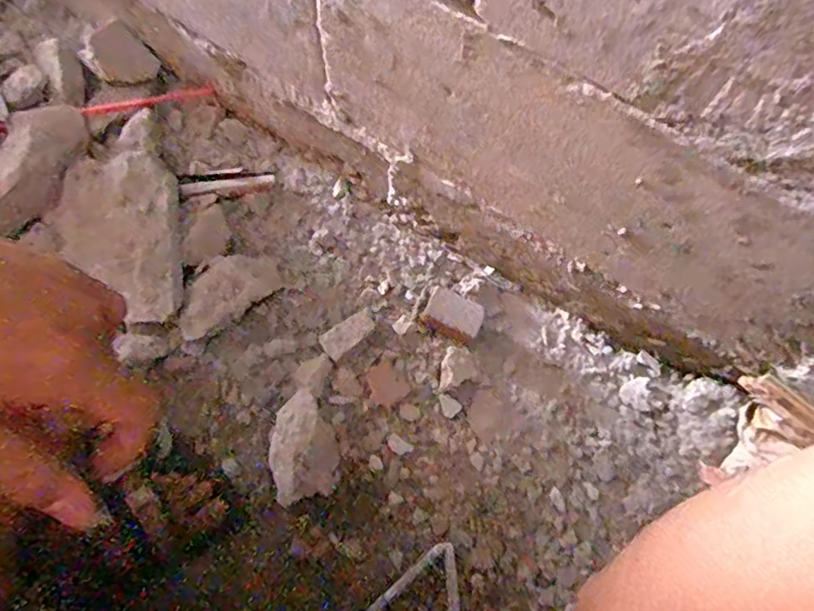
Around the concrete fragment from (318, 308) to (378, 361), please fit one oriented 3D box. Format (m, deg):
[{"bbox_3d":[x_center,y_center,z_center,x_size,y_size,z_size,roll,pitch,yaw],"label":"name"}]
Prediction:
[{"bbox_3d":[-0.069,0.032,0.663,0.066,0.006,0.032,-39,79,-11],"label":"concrete fragment"}]

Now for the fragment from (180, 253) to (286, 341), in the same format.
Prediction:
[{"bbox_3d":[-0.204,-0.017,0.638,0.123,0.013,0.061,-36,103,-20],"label":"fragment"}]

